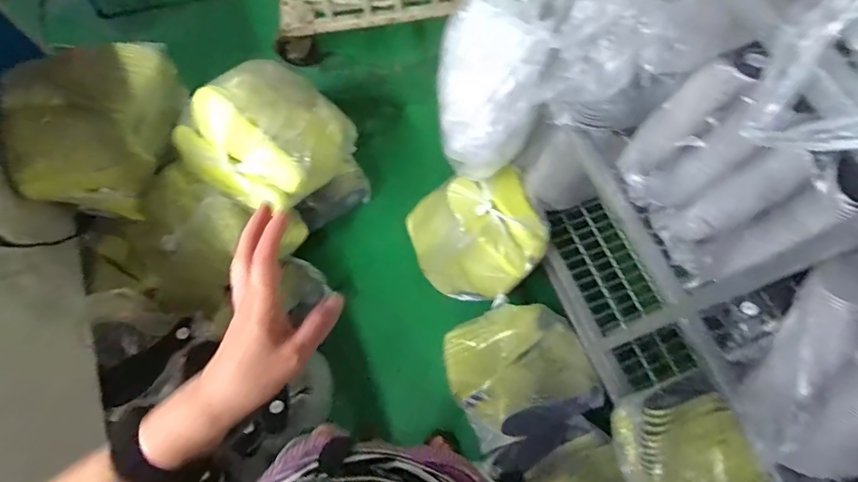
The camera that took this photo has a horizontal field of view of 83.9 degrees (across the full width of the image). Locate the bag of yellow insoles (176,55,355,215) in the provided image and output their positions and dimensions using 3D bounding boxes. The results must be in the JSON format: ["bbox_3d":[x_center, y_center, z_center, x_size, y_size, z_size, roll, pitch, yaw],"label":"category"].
[{"bbox_3d":[-0.392,-0.259,1.160,0.307,0.269,0.358,22,73,8],"label":"bag of yellow insoles"}]

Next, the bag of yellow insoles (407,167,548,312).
[{"bbox_3d":[0.114,-0.009,1.232,0.322,0.264,0.285,-4,71,0],"label":"bag of yellow insoles"}]

